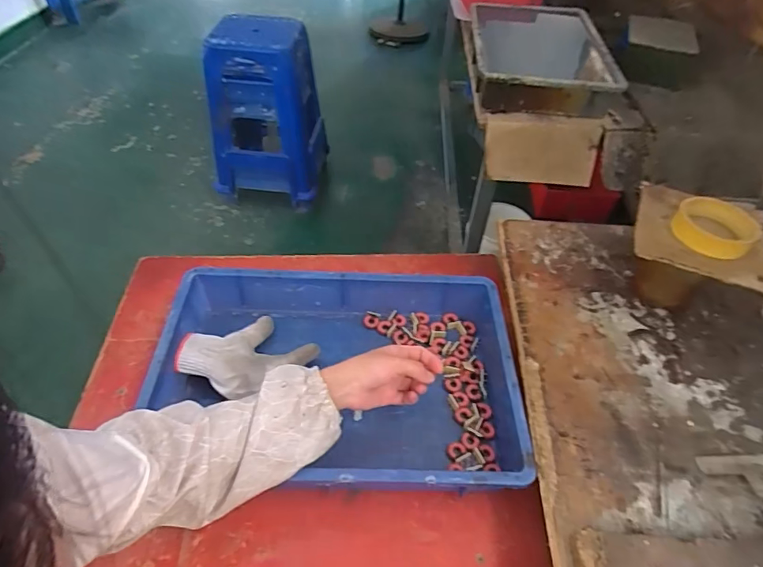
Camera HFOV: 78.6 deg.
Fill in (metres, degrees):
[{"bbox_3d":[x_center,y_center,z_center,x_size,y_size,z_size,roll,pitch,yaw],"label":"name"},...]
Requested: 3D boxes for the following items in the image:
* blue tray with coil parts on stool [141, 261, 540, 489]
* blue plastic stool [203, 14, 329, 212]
[{"bbox_3d":[-0.050,0.117,0.591,0.422,0.090,0.283,2,48,-2],"label":"blue tray with coil parts on stool"},{"bbox_3d":[-0.428,-0.644,1.741,0.370,0.563,0.323,11,48,6],"label":"blue plastic stool"}]

